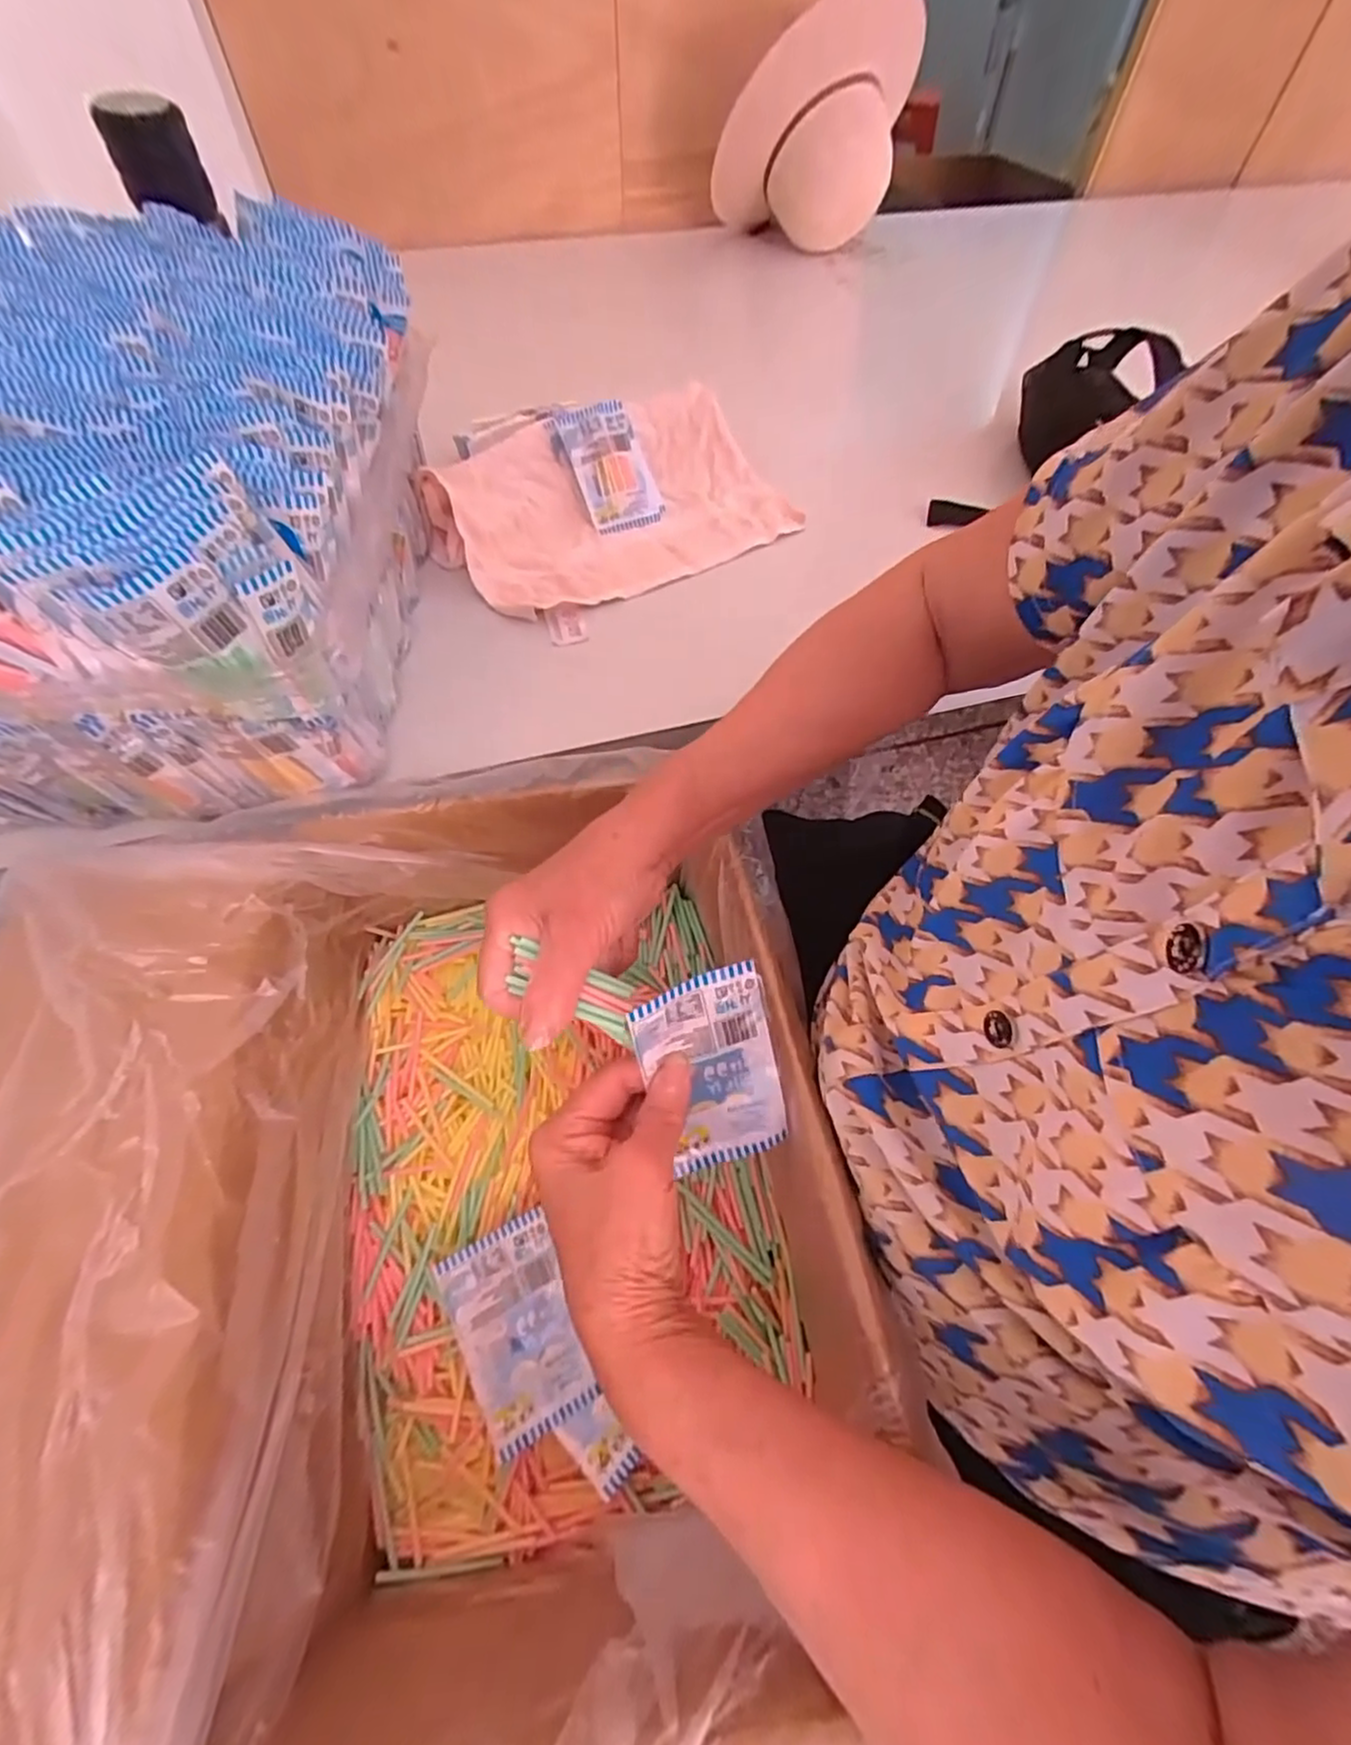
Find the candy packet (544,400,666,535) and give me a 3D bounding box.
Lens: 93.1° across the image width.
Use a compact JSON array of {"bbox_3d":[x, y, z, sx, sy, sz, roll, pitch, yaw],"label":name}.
[{"bbox_3d":[-0.061,-0.380,0.600,0.074,0.020,0.113,-26,100,-10],"label":"candy packet"}]

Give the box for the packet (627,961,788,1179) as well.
[{"bbox_3d":[0.019,0.098,0.313,0.064,0.101,0.010,-17,19,-6],"label":"packet"}]

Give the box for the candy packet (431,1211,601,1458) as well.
[{"bbox_3d":[-0.091,0.262,0.371,0.062,0.022,0.100,-24,60,-14],"label":"candy packet"}]

